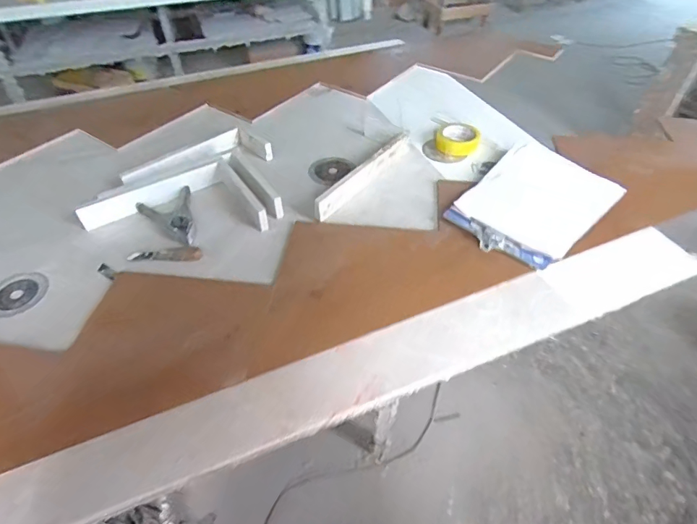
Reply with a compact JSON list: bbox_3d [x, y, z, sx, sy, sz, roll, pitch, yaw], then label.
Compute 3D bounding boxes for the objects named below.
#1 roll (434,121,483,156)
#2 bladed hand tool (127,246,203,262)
[{"bbox_3d":[0.258,-0.291,1.024,0.100,0.034,0.100,0,47,0],"label":"roll"},{"bbox_3d":[-0.331,-0.012,0.781,0.128,0.018,0.017,-8,47,-7],"label":"bladed hand tool"}]

